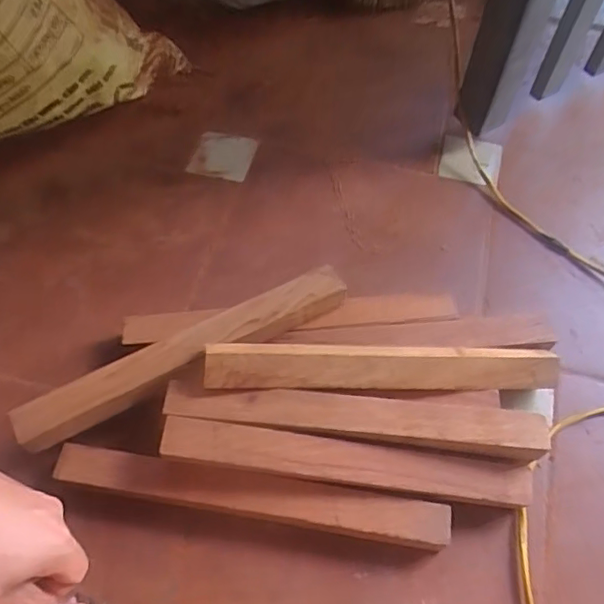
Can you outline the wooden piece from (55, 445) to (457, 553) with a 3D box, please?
[{"bbox_3d":[-0.044,0.164,0.483,0.329,0.042,0.034,8,59,3],"label":"wooden piece"}]

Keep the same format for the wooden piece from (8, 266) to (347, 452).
[{"bbox_3d":[-0.102,0.043,0.521,0.309,0.029,0.038,-24,63,-15],"label":"wooden piece"}]

